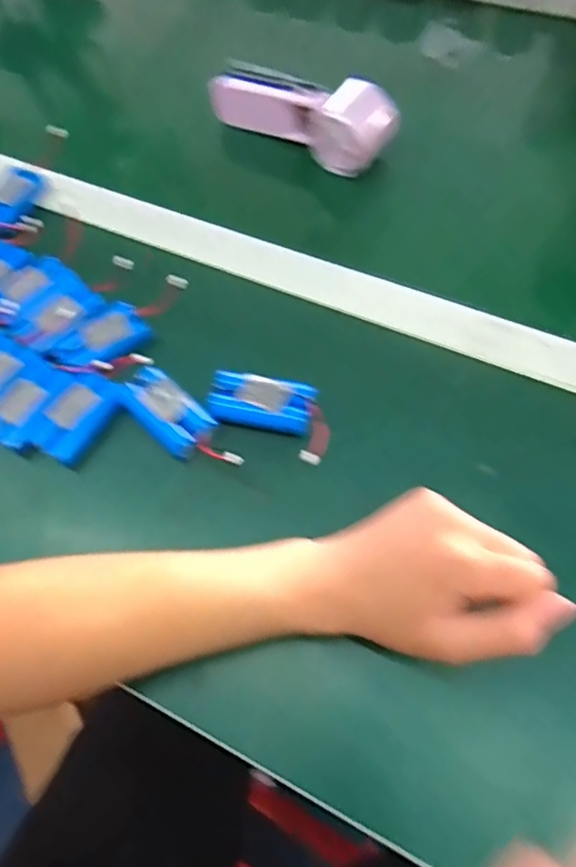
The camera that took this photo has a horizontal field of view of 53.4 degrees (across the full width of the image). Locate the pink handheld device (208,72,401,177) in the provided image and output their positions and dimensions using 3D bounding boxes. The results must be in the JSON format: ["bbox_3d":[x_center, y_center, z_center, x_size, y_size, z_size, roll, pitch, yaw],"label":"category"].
[{"bbox_3d":[0.014,-0.286,0.510,0.168,0.048,0.058,32,68,19],"label":"pink handheld device"}]

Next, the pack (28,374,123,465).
[{"bbox_3d":[-0.147,-0.011,0.400,0.035,0.016,0.062,31,68,19],"label":"pack"}]

